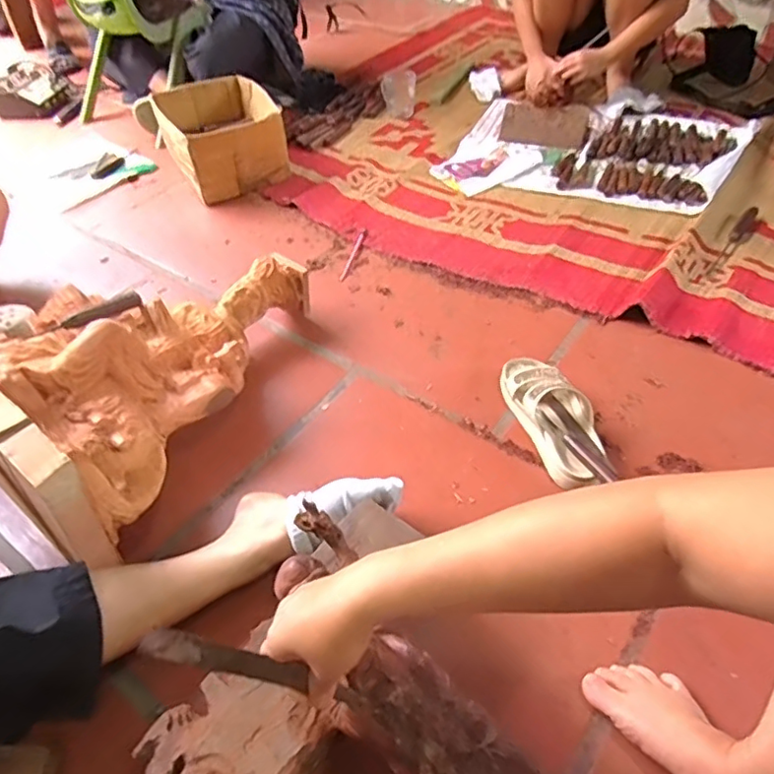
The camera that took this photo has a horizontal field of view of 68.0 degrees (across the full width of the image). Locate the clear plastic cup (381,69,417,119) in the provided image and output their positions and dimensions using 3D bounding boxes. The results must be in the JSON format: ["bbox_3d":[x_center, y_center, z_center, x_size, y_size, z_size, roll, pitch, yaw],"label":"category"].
[{"bbox_3d":[0.033,-0.827,1.621,0.098,0.091,0.096,-2,46,2],"label":"clear plastic cup"}]

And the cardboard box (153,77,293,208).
[{"bbox_3d":[-0.402,-0.618,1.415,0.261,0.148,0.335,-22,49,-17],"label":"cardboard box"}]

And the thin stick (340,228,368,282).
[{"bbox_3d":[-0.066,-0.266,1.148,0.016,0.010,0.158,10,50,12],"label":"thin stick"}]

